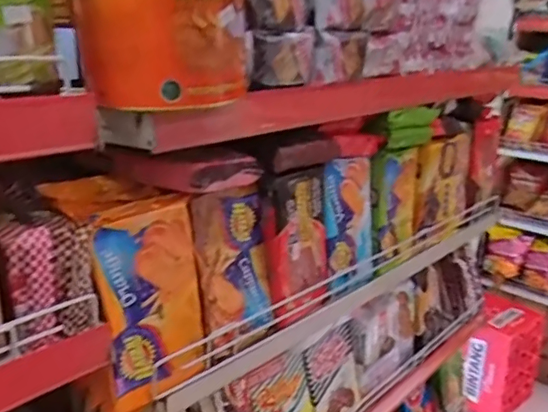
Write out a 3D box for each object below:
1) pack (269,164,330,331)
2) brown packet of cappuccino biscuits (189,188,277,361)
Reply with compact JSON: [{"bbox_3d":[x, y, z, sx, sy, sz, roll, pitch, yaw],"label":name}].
[{"bbox_3d":[0.034,0.045,0.695,0.032,0.181,0.099,13,21,32],"label":"pack"},{"bbox_3d":[-0.046,0.071,0.635,0.026,0.175,0.113,2,12,40],"label":"brown packet of cappuccino biscuits"}]

